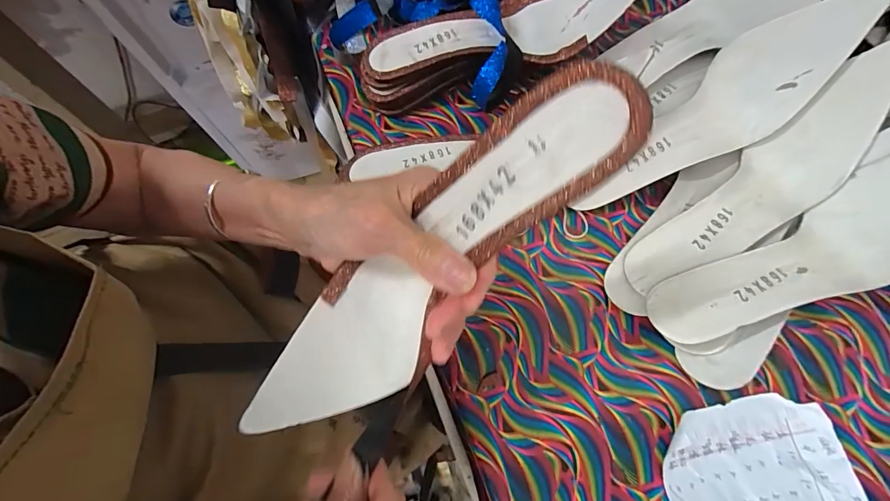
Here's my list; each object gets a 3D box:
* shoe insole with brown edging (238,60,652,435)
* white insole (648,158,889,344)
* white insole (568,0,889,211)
[{"bbox_3d":[-0.009,0.007,0.218,0.248,0.057,0.070,-44,72,18],"label":"shoe insole with brown edging"},{"bbox_3d":[0.274,0.005,0.303,0.240,0.086,0.070,-27,71,-7],"label":"white insole"},{"bbox_3d":[0.223,-0.114,0.342,0.252,0.030,0.075,-37,71,11],"label":"white insole"}]

